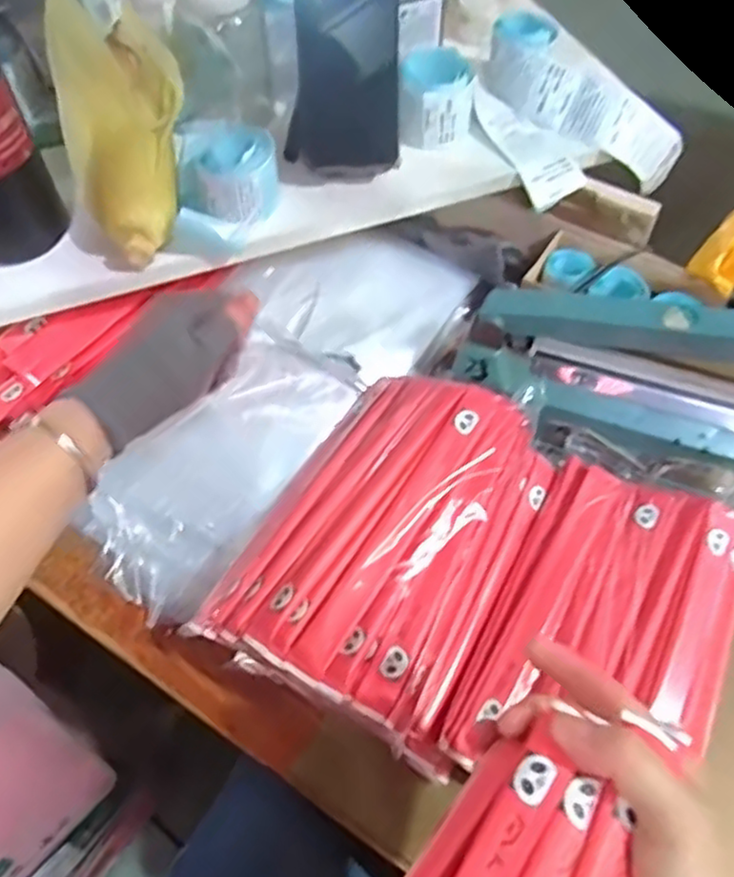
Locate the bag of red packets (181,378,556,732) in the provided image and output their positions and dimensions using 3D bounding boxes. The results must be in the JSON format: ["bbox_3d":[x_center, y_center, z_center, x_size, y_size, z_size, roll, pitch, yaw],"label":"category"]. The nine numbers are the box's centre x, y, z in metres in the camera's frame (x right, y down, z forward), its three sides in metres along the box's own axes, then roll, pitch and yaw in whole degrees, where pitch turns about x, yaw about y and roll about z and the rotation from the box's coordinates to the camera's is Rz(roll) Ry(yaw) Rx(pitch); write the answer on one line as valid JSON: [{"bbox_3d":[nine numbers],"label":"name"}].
[{"bbox_3d":[0.020,0.062,0.478,0.163,0.052,0.235,27,62,16],"label":"bag of red packets"}]

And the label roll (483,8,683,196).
[{"bbox_3d":[0.194,-0.305,0.631,0.202,0.063,0.075,38,64,2],"label":"label roll"}]

